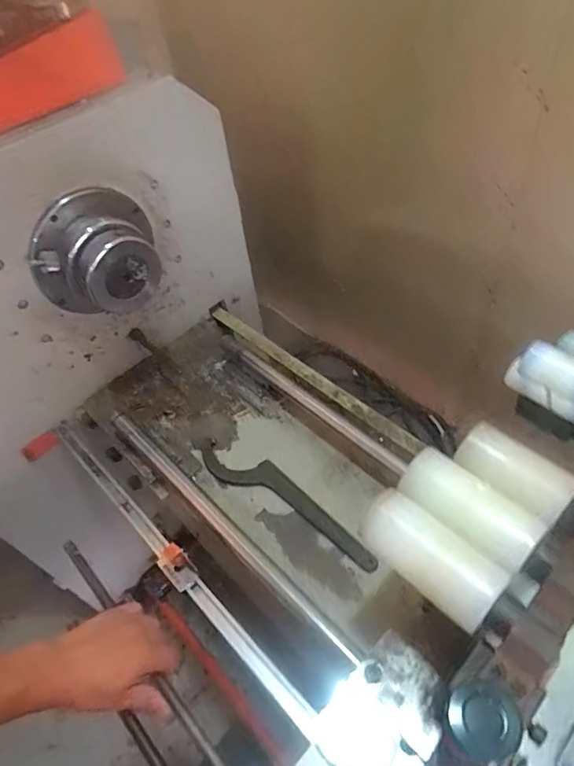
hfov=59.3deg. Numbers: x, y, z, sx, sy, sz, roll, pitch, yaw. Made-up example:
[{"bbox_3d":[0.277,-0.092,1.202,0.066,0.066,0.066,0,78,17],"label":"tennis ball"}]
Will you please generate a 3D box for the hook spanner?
[{"bbox_3d":[-0.003,0.169,0.757,0.325,0.008,0.059,26,55,25],"label":"hook spanner"}]

